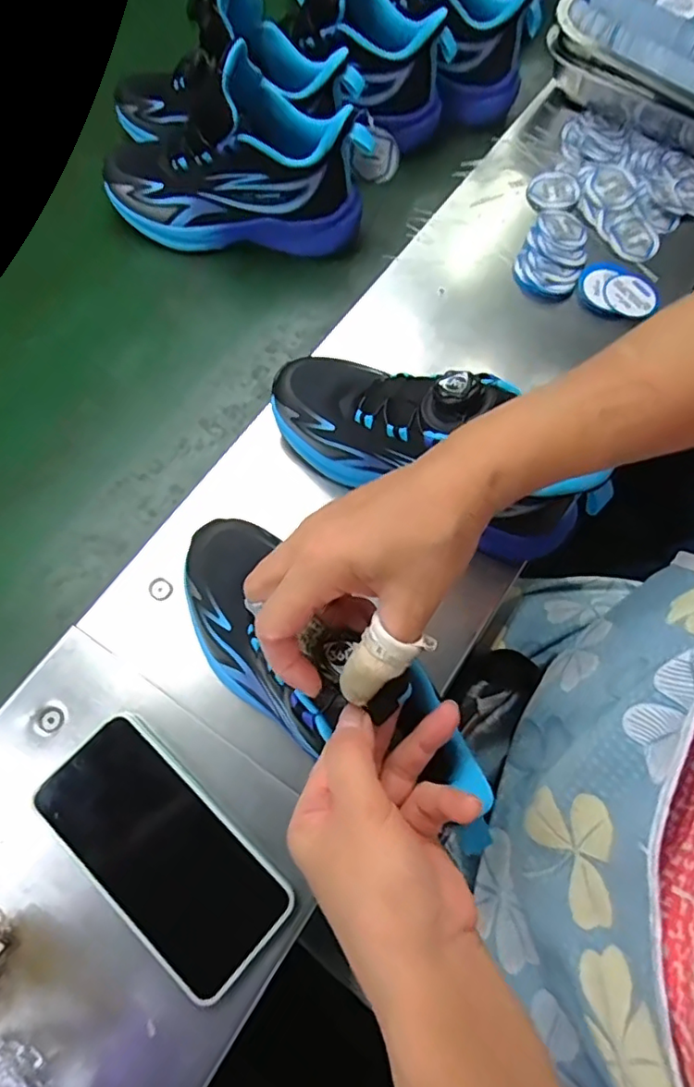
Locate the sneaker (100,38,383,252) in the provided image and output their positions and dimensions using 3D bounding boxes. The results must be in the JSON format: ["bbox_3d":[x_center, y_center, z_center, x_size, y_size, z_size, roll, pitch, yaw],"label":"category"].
[{"bbox_3d":[-0.099,-0.328,0.505,0.234,0.136,0.087,10,70,2],"label":"sneaker"}]

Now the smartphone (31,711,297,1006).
[{"bbox_3d":[-0.112,0.183,0.341,0.158,0.016,0.077,41,74,12],"label":"smartphone"}]

